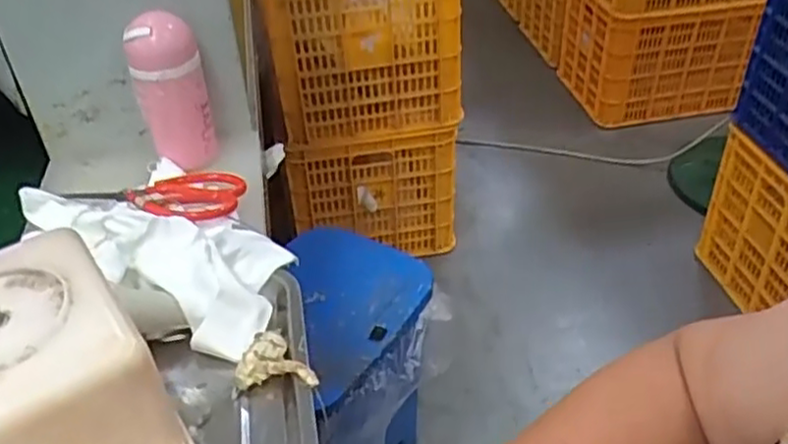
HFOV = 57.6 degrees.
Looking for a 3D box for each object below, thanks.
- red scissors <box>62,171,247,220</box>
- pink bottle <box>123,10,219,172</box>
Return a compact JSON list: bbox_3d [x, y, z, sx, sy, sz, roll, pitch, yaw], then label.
[{"bbox_3d":[-0.243,-0.022,0.733,0.170,0.020,0.084,-7,39,-5],"label":"red scissors"},{"bbox_3d":[-0.236,-0.142,0.762,0.071,0.148,0.065,-16,41,-16],"label":"pink bottle"}]

